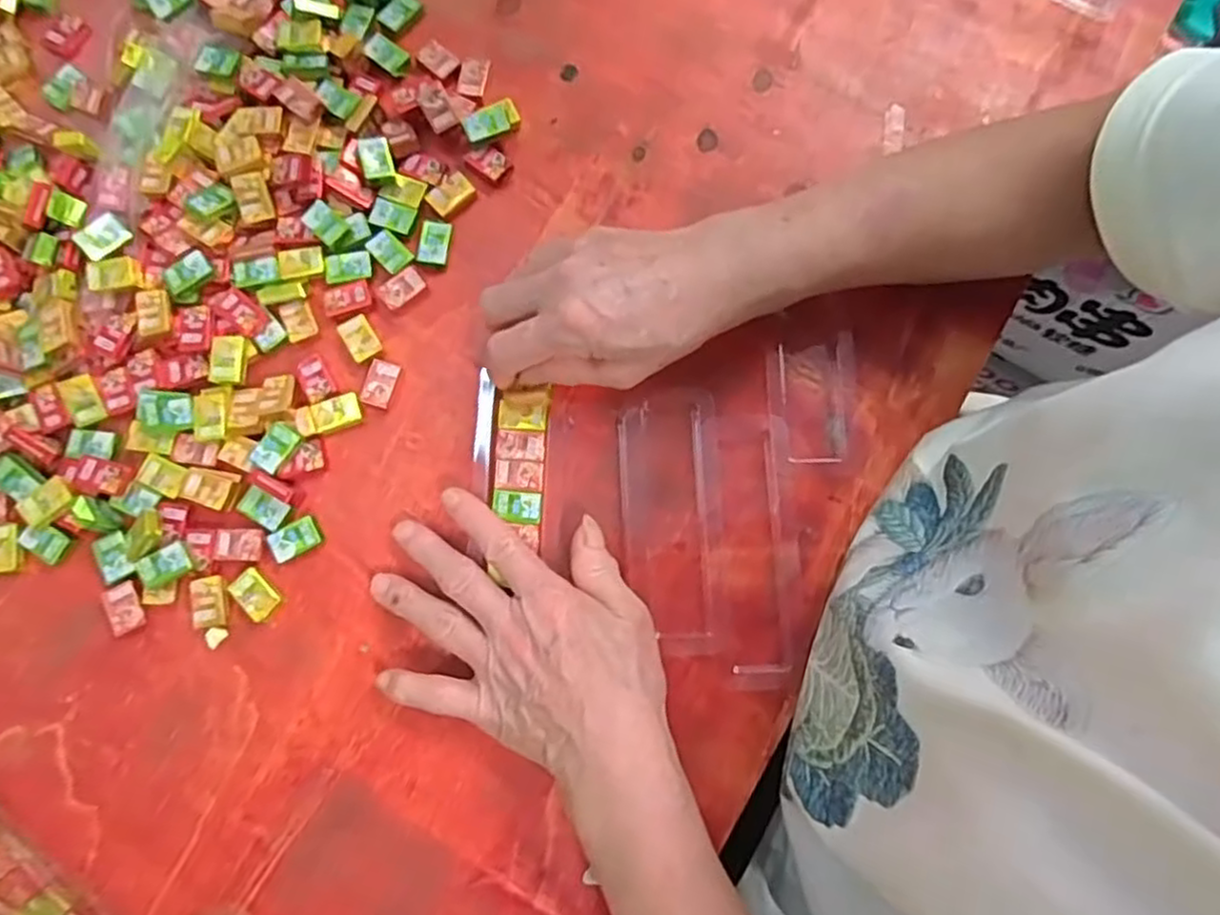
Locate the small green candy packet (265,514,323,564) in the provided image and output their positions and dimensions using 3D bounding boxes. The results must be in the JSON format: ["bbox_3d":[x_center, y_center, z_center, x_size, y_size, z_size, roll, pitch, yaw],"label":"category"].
[{"bbox_3d":[-0.167,0.043,0.380,0.026,0.007,0.019,-30,81,-5],"label":"small green candy packet"}]

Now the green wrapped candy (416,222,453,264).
[{"bbox_3d":[-0.100,-0.122,0.408,0.017,0.004,0.024,11,80,2],"label":"green wrapped candy"}]

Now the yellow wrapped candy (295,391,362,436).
[{"bbox_3d":[-0.152,-0.023,0.391,0.033,0.006,0.017,-19,80,-3],"label":"yellow wrapped candy"}]

